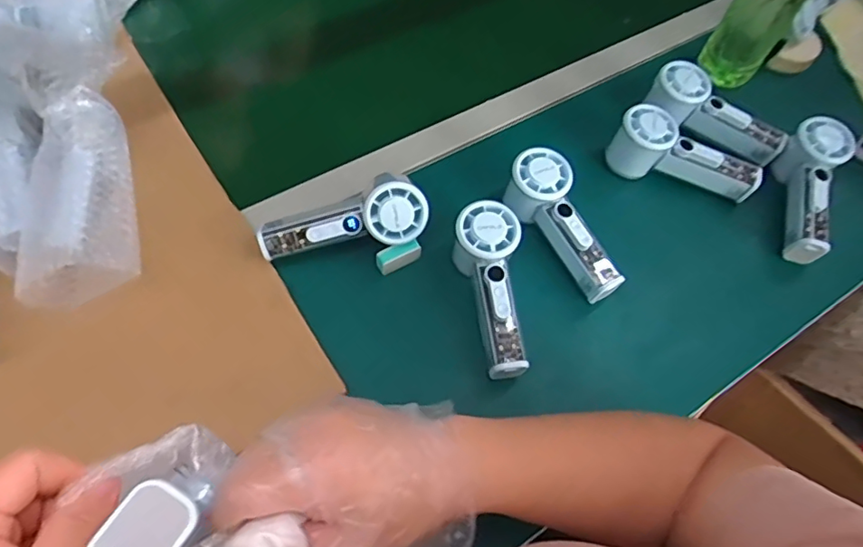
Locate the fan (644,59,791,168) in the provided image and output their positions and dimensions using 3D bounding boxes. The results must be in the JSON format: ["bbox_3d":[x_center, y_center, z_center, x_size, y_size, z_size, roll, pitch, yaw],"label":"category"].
[{"bbox_3d":[0.314,-0.173,0.625,0.154,0.049,0.044,33,62,-3],"label":"fan"}]

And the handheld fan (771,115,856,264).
[{"bbox_3d":[0.390,-0.085,0.593,0.055,0.076,0.146,22,61,9],"label":"handheld fan"}]

